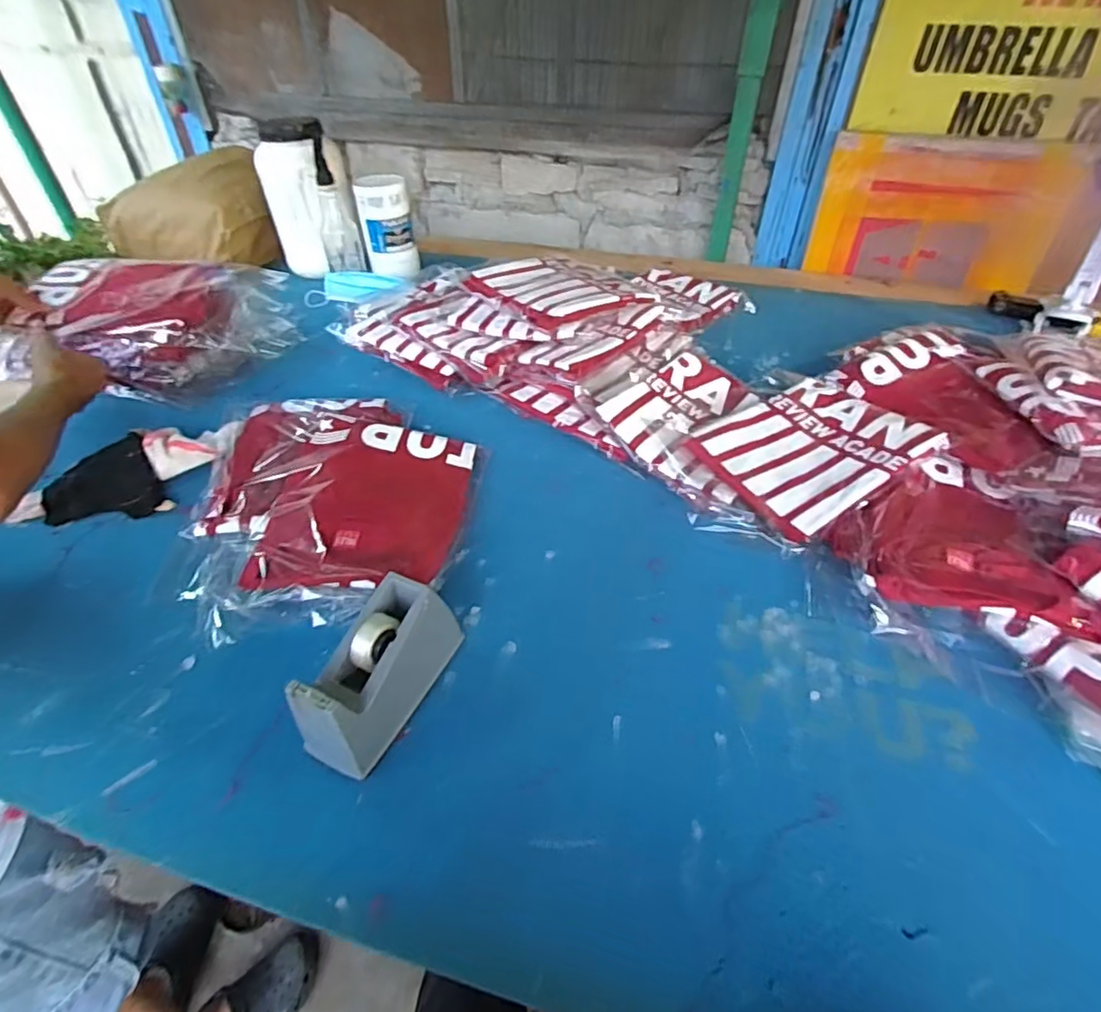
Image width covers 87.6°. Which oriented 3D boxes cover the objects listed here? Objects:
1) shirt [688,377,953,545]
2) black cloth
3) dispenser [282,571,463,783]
[{"bbox_3d":[0.299,-0.066,0.673,0.230,0.050,0.194,-23,47,-23],"label":"shirt"},{"bbox_3d":[-0.507,-0.020,0.647,0.110,0.037,0.134,-27,49,-26],"label":"black cloth"},{"bbox_3d":[-0.131,0.126,0.446,0.052,0.088,0.134,20,46,20],"label":"dispenser"}]

